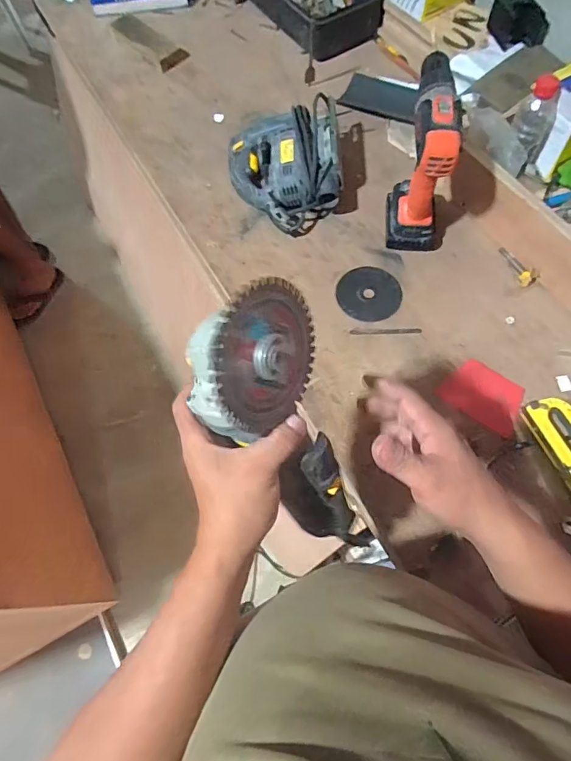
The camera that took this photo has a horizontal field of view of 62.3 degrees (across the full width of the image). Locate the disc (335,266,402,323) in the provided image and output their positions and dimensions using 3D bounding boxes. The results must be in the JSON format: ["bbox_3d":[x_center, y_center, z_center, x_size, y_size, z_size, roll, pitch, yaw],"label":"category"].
[{"bbox_3d":[0.129,-0.135,0.733,0.095,0.005,0.097,-1,67,2],"label":"disc"}]

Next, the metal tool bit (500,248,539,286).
[{"bbox_3d":[0.355,-0.177,0.730,0.028,0.016,0.075,-34,69,-12],"label":"metal tool bit"}]

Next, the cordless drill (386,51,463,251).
[{"bbox_3d":[0.209,-0.313,0.689,0.095,0.219,0.180,14,68,8],"label":"cordless drill"}]

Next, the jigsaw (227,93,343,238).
[{"bbox_3d":[-0.003,-0.353,0.792,0.186,0.083,0.223,-4,66,1],"label":"jigsaw"}]

